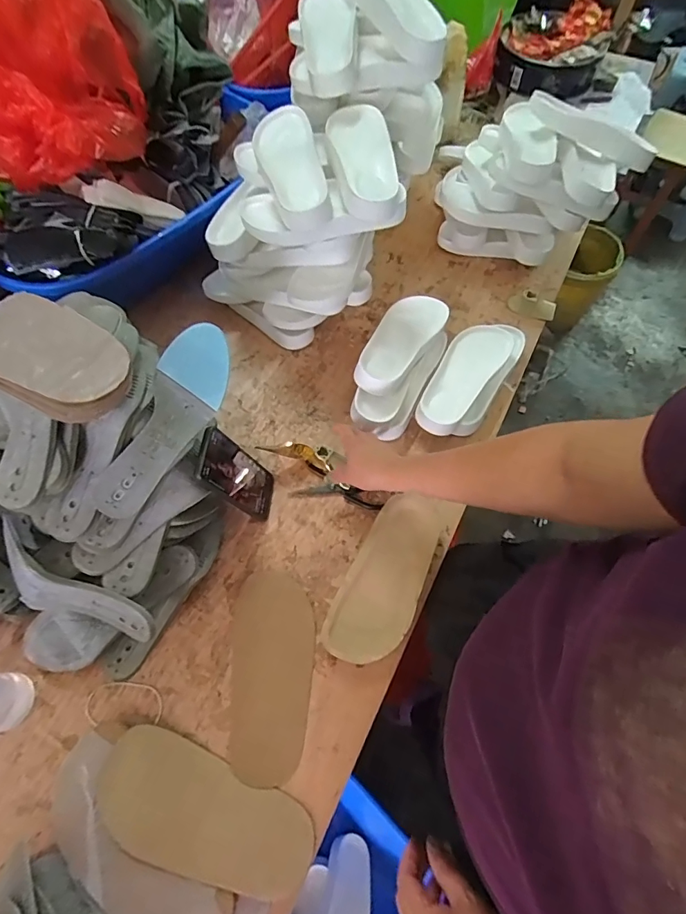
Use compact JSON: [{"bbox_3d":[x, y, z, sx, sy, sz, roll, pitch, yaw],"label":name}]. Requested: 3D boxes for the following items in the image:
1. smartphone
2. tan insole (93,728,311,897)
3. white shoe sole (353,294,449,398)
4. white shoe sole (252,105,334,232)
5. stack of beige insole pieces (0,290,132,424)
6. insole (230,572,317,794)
[{"bbox_3d":[-0.144,0.029,0.634,0.015,0.160,0.078,-5,61,24],"label":"smartphone"},{"bbox_3d":[-0.154,0.397,0.506,0.244,0.007,0.104,23,45,4],"label":"tan insole"},{"bbox_3d":[0.096,-0.199,0.746,0.089,0.045,0.242,29,67,13],"label":"white shoe sole"},{"bbox_3d":[-0.078,-0.441,0.678,0.097,0.051,0.234,-12,64,-6],"label":"white shoe sole"},{"bbox_3d":[-0.305,-0.105,0.465,0.182,0.025,0.107,23,66,11],"label":"stack of beige insole pieces"},{"bbox_3d":[-0.093,0.275,0.592,0.107,0.008,0.246,-3,64,-2],"label":"insole"}]

